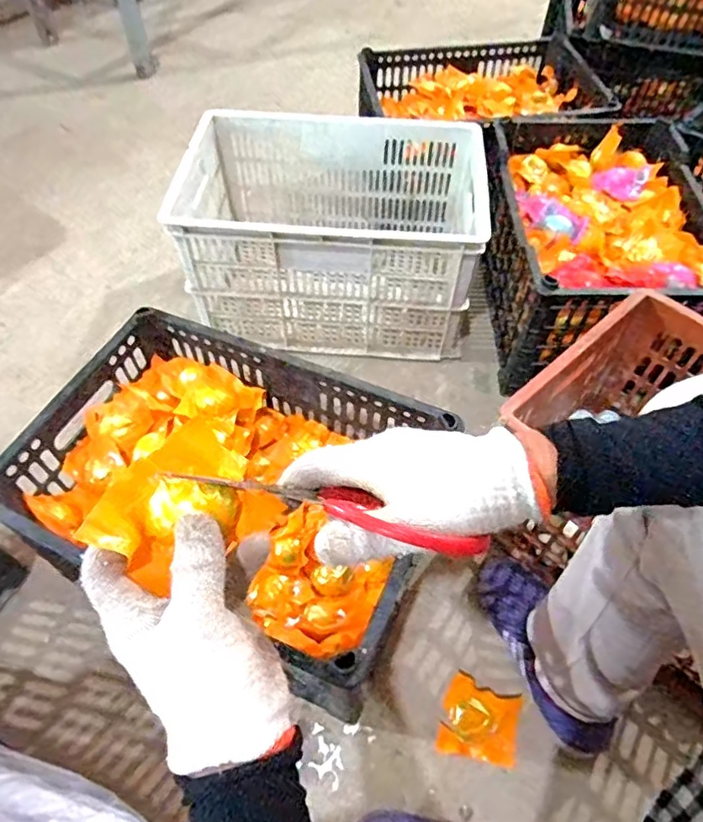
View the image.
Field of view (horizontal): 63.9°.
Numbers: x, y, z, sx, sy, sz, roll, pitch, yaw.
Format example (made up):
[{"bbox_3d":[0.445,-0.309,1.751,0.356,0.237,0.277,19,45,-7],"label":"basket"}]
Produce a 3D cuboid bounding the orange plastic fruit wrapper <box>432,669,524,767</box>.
[{"bbox_3d":[0.149,0.357,0.656,0.084,0.035,0.082,11,56,6],"label":"orange plastic fruit wrapper"}]

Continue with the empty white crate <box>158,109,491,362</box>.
[{"bbox_3d":[-0.031,-0.302,0.980,0.467,0.256,0.310,5,56,2],"label":"empty white crate"}]

